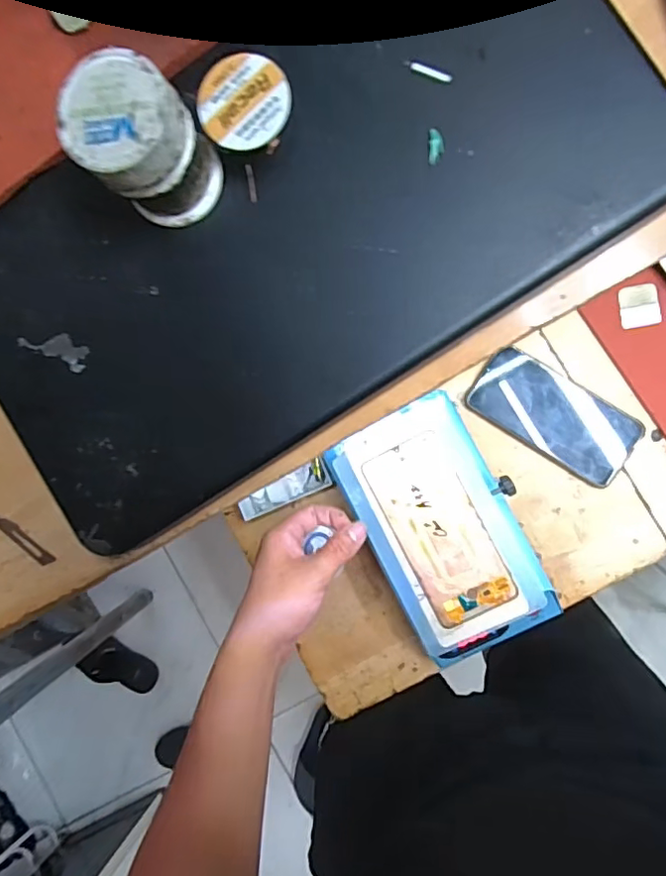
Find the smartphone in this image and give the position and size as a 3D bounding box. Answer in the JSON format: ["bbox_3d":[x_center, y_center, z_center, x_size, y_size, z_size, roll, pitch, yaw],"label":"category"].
[{"bbox_3d":[0.230,-0.025,0.587,0.170,0.007,0.077,34,95,7],"label":"smartphone"}]

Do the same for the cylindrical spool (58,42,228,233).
[{"bbox_3d":[-0.058,-0.091,0.179,0.033,0.045,0.032,0,90,8],"label":"cylindrical spool"}]

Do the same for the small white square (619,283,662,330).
[{"bbox_3d":[0.312,-0.134,0.573,0.037,0.005,0.042,-9,89,8],"label":"small white square"}]

